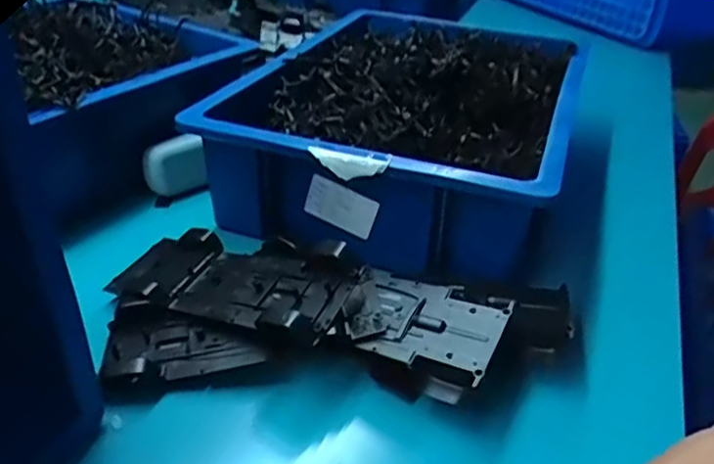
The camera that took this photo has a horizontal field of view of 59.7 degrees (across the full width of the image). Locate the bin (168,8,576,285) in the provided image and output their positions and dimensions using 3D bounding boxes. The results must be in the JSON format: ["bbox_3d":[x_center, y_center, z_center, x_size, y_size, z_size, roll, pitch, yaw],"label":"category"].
[{"bbox_3d":[0.054,-0.126,0.669,0.317,0.115,0.431,15,35,14],"label":"bin"}]

